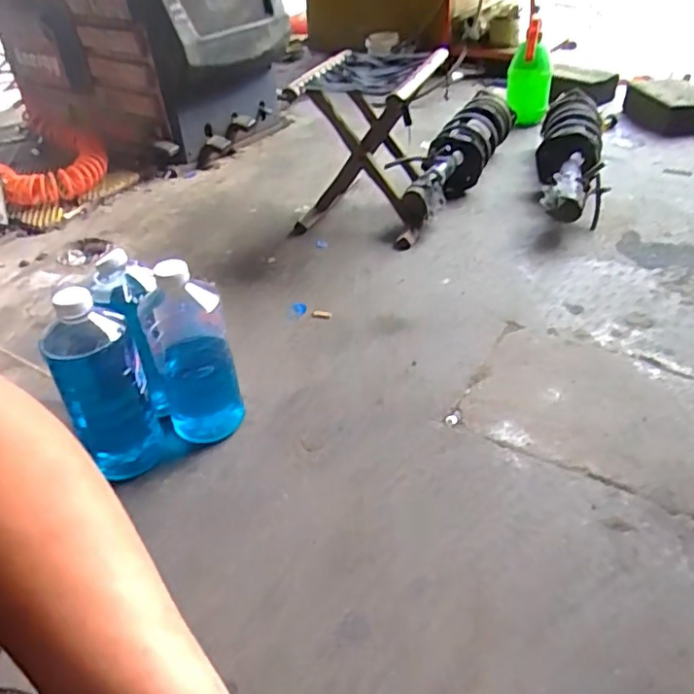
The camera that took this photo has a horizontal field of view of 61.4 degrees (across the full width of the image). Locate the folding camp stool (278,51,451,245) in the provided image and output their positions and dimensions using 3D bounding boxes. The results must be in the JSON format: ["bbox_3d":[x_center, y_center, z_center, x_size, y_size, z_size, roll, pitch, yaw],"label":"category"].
[{"bbox_3d":[0.036,-0.396,1.165,0.259,0.294,0.238,5,39,11],"label":"folding camp stool"}]

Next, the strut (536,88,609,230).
[{"bbox_3d":[0.506,-0.432,1.330,0.133,0.135,0.496,8,40,15],"label":"strut"}]

